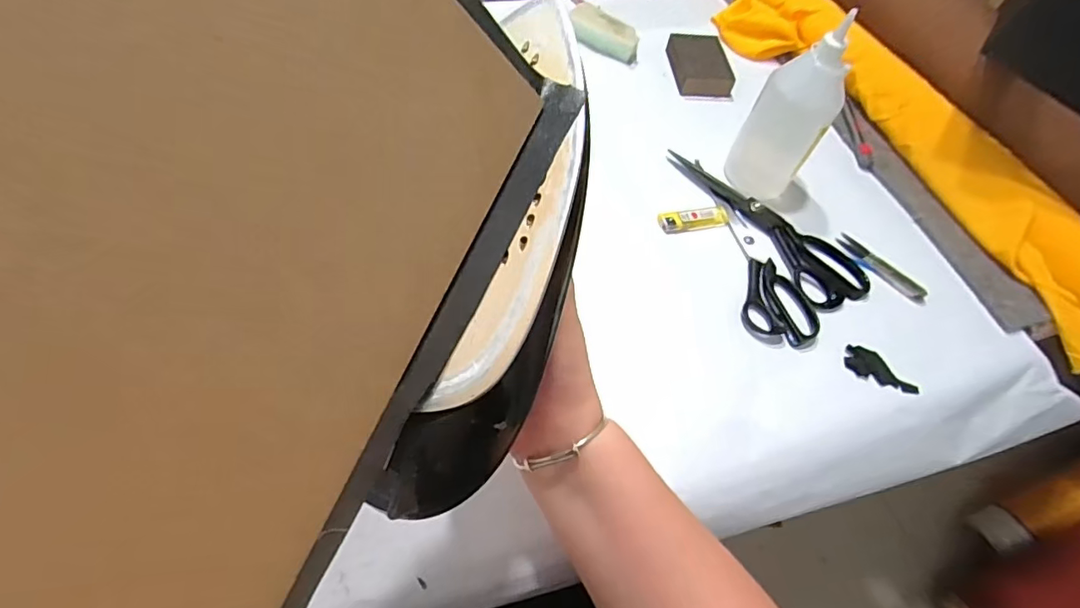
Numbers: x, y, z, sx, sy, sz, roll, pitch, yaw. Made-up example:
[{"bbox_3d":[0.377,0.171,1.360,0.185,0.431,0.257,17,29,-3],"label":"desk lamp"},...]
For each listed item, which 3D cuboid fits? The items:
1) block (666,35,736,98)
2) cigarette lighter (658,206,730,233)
[{"bbox_3d":[0.213,-0.319,0.736,0.075,0.026,0.098,-3,58,-10],"label":"block"},{"bbox_3d":[0.167,-0.093,0.598,0.078,0.012,0.024,-9,60,-14],"label":"cigarette lighter"}]

